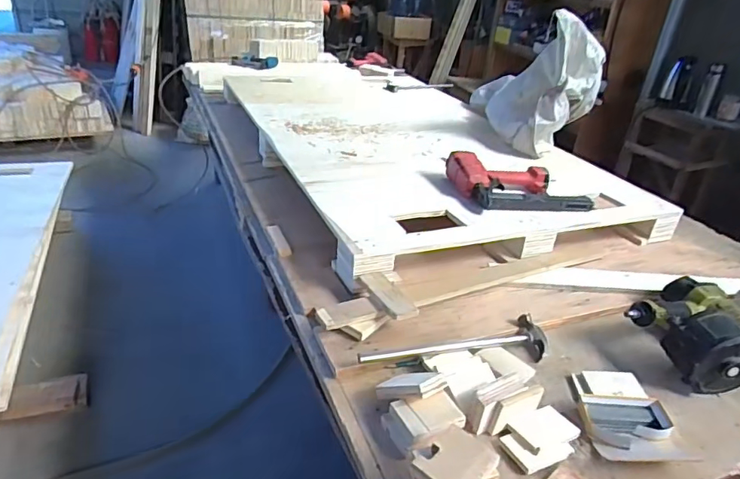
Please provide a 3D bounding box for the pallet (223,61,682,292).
[{"bbox_3d":[0.052,-0.375,1.642,0.791,0.085,1.544,-8,32,-23],"label":"pallet"}]

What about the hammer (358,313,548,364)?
[{"bbox_3d":[0.153,0.190,0.908,0.360,0.029,0.089,-4,31,-17],"label":"hammer"}]

